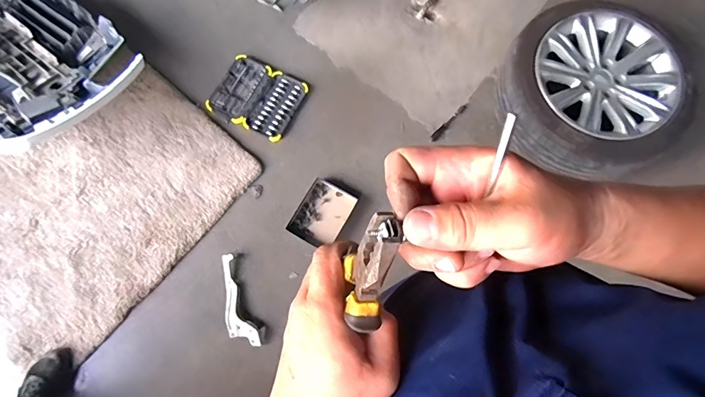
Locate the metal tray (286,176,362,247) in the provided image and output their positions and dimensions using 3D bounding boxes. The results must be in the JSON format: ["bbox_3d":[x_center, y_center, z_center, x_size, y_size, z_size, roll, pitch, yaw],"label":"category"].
[{"bbox_3d":[-0.104,0.048,1.449,0.177,0.033,0.244,31,77,8],"label":"metal tray"}]

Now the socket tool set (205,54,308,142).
[{"bbox_3d":[-0.369,-0.399,1.577,0.334,0.029,0.280,26,77,7],"label":"socket tool set"}]

